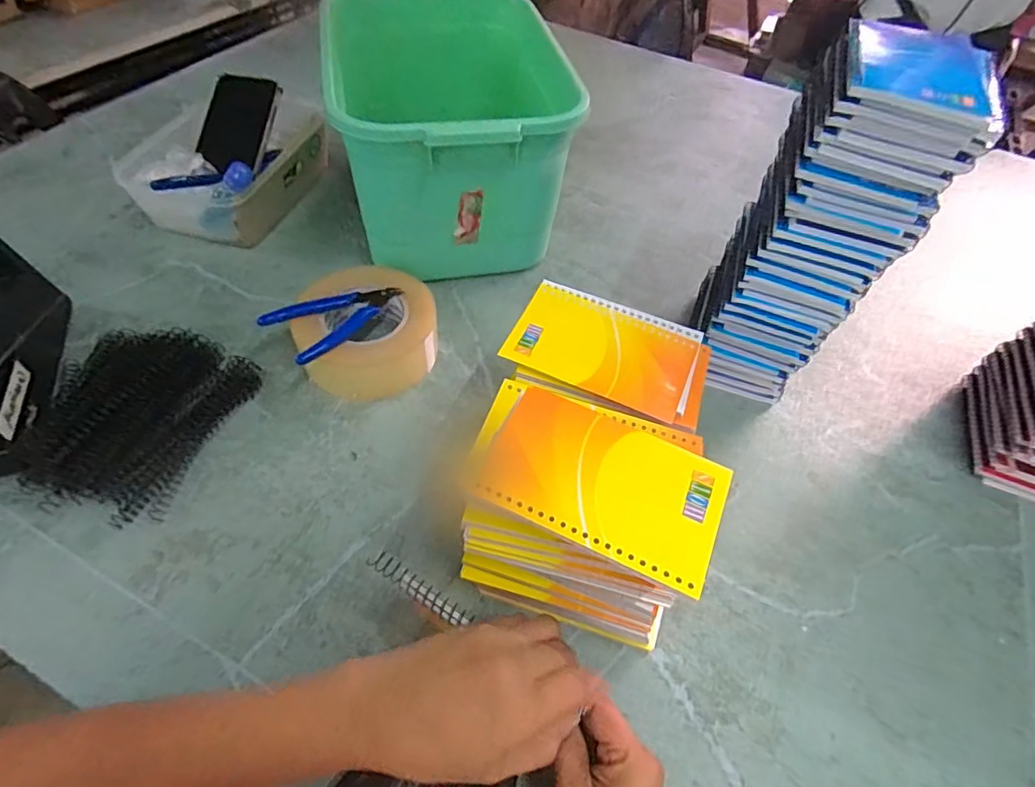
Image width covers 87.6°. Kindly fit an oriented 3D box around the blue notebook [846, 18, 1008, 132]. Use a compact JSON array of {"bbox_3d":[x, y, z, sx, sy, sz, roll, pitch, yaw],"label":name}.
[{"bbox_3d":[0.266,-0.212,0.354,0.096,0.013,0.110,19,55,10],"label":"blue notebook"}]

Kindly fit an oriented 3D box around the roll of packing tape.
[{"bbox_3d":[-0.143,-0.059,0.521,0.128,0.062,0.117,2,53,-3],"label":"roll of packing tape"}]

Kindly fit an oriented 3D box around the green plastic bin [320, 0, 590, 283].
[{"bbox_3d":[-0.078,-0.300,0.630,0.240,0.189,0.333,-6,54,-8],"label":"green plastic bin"}]

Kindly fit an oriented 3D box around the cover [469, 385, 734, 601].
[{"bbox_3d":[0.049,0.048,0.304,0.129,0.005,0.083,23,55,13],"label":"cover"}]

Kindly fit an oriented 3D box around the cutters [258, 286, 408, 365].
[{"bbox_3d":[-0.164,-0.074,0.500,0.122,0.019,0.063,-34,62,-25],"label":"cutters"}]

